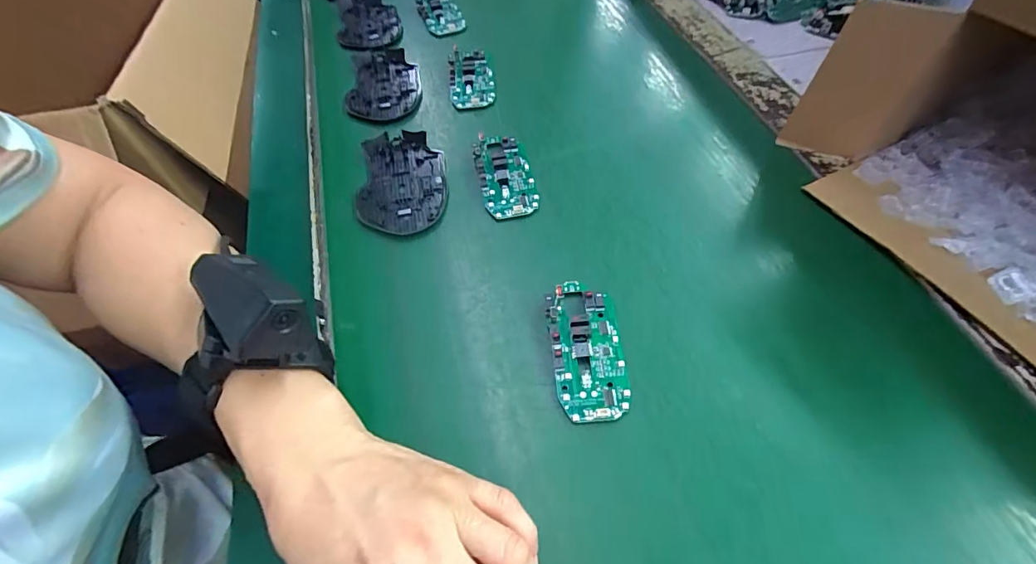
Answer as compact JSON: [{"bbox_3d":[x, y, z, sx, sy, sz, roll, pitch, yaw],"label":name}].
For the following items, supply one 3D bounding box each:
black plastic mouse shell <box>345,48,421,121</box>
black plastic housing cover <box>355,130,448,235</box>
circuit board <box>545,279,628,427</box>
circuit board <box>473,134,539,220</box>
[{"bbox_3d":[-0.135,-0.200,0.471,0.068,0.016,0.097,-4,56,2],"label":"black plastic mouse shell"},{"bbox_3d":[-0.098,-0.088,0.397,0.070,0.017,0.108,-2,53,2],"label":"black plastic housing cover"},{"bbox_3d":[0.044,0.041,0.301,0.046,0.011,0.096,-4,53,1],"label":"circuit board"},{"bbox_3d":[-0.011,-0.090,0.387,0.043,0.016,0.085,-11,53,-4],"label":"circuit board"}]

